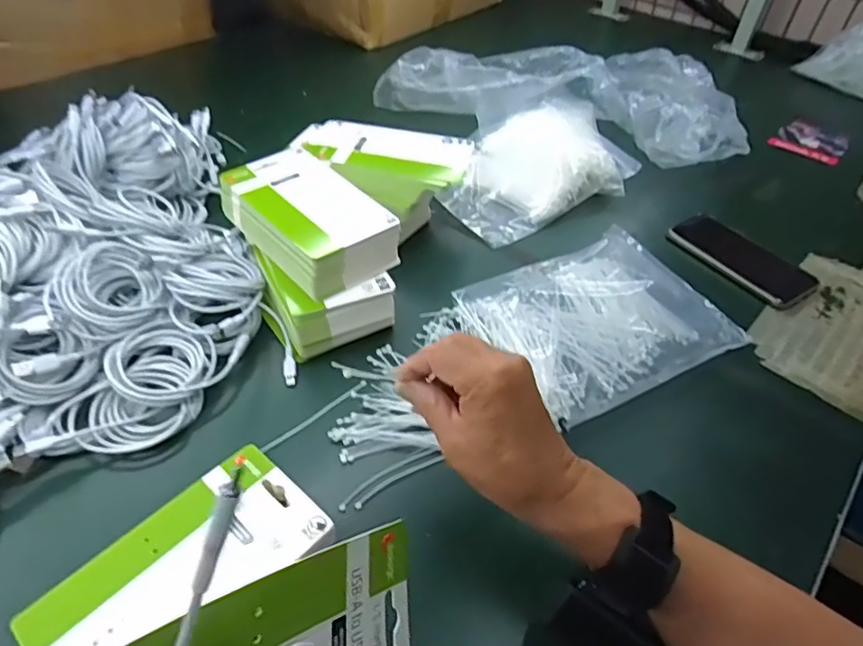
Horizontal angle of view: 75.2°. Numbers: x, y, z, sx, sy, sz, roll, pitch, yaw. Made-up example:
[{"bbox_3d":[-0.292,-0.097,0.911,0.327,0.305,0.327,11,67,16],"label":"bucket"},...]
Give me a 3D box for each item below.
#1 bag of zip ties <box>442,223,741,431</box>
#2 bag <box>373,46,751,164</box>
[{"bbox_3d":[0.173,-0.011,0.582,0.243,0.021,0.189,-17,48,-21],"label":"bag of zip ties"},{"bbox_3d":[0.199,-0.385,0.900,0.545,0.070,0.290,14,45,9],"label":"bag"}]

